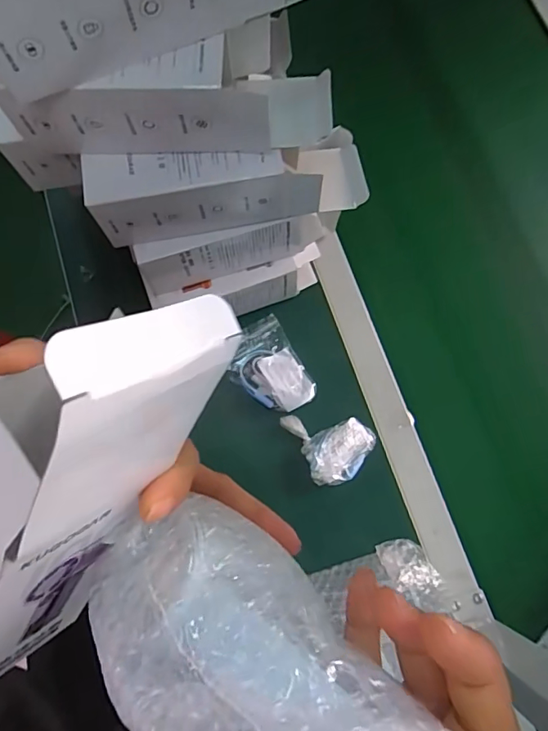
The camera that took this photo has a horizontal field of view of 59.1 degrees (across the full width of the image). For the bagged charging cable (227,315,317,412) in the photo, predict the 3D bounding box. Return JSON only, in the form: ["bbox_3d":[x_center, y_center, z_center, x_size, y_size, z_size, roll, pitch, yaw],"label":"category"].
[{"bbox_3d":[-0.007,0.006,0.565,0.076,0.021,0.111,-29,78,-8],"label":"bagged charging cable"}]

